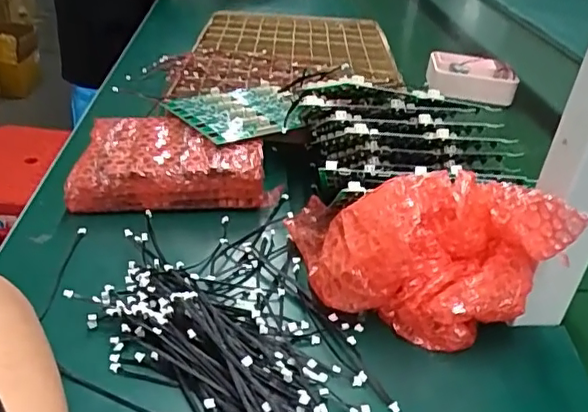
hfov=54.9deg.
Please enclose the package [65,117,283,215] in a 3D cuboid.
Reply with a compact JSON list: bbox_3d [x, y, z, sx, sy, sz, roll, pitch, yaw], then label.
[{"bbox_3d":[-0.115,-0.046,0.556,0.185,0.050,0.121,0,33,-9],"label":"package"}]

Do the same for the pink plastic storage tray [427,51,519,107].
[{"bbox_3d":[0.274,-0.197,0.876,0.137,0.048,0.089,14,34,13],"label":"pink plastic storage tray"}]

